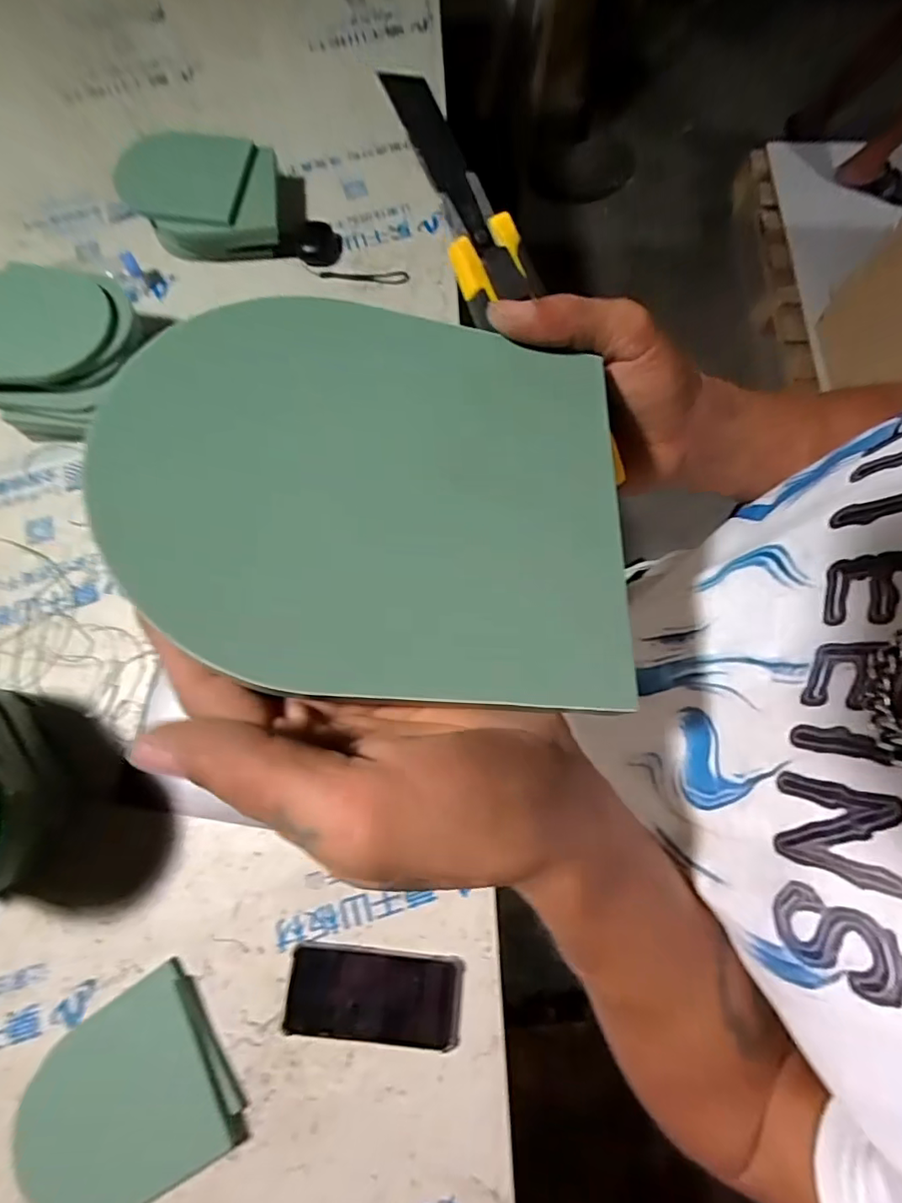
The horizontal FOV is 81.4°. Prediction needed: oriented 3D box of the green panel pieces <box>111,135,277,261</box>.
[{"bbox_3d":[-0.341,-0.562,0.733,0.203,0.075,0.151,-1,75,-1],"label":"green panel pieces"}]

